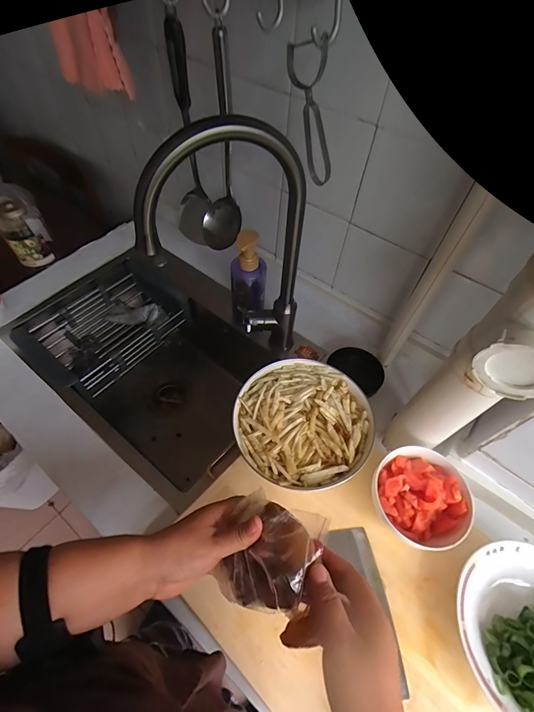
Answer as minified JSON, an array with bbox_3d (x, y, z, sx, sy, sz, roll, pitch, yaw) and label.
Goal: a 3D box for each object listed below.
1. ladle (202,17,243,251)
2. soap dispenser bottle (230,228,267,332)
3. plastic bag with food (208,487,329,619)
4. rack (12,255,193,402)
[{"bbox_3d":[-0.072,-0.292,0.510,0.067,0.276,0.083,-4,56,-8],"label":"ladle"},{"bbox_3d":[-0.036,-0.131,0.651,0.066,0.215,0.058,2,55,-3],"label":"soap dispenser bottle"},{"bbox_3d":[0.002,0.194,0.339,0.087,0.067,0.097,21,56,10],"label":"plastic bag with food"},{"bbox_3d":[-0.343,-0.069,0.760,0.204,0.101,0.331,35,60,19],"label":"rack"}]

